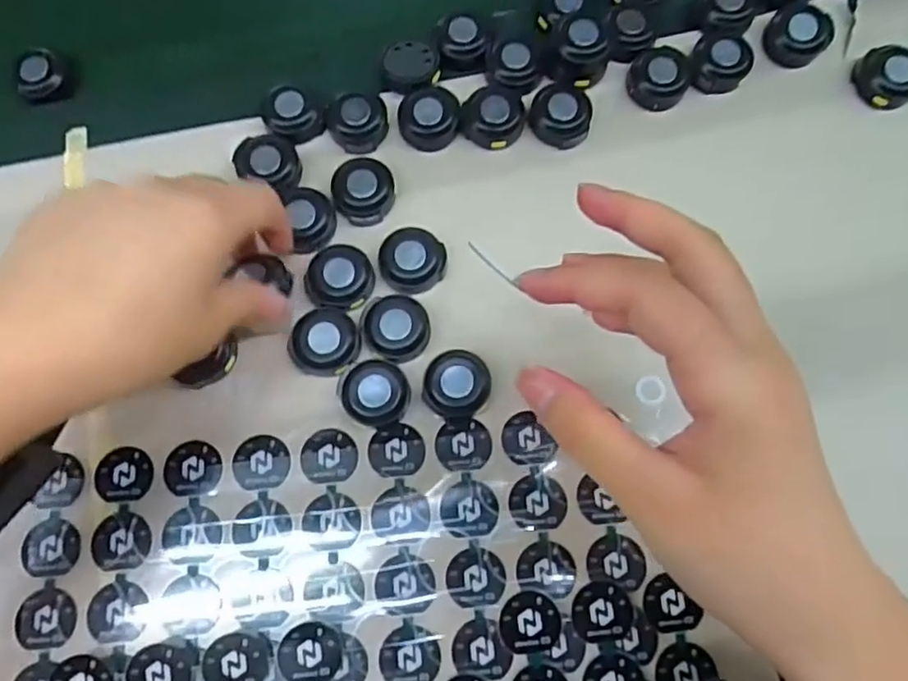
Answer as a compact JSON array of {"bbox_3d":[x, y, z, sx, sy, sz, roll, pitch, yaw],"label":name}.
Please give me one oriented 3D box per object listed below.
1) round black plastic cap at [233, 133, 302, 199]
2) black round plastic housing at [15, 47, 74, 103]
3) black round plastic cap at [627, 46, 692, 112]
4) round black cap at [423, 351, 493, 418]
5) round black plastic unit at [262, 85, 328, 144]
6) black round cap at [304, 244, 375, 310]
[{"bbox_3d":[-0.087,-0.084,0.296,0.031,0.007,0.025,24,77,6],"label":"round black plastic cap"},{"bbox_3d":[-0.211,-0.135,0.320,0.026,0.011,0.023,-39,79,-9],"label":"black round plastic housing"},{"bbox_3d":[0.103,-0.130,0.313,0.029,0.018,0.028,0,75,0],"label":"black round plastic cap"},{"bbox_3d":[0.001,0.019,0.273,0.028,0.012,0.028,0,75,0],"label":"round black cap"},{"bbox_3d":[-0.078,-0.109,0.303,0.026,0.012,0.025,0,75,0],"label":"round black plastic unit"},{"bbox_3d":[-0.052,-0.029,0.283,0.029,0.009,0.029,0,75,0],"label":"black round cap"}]

